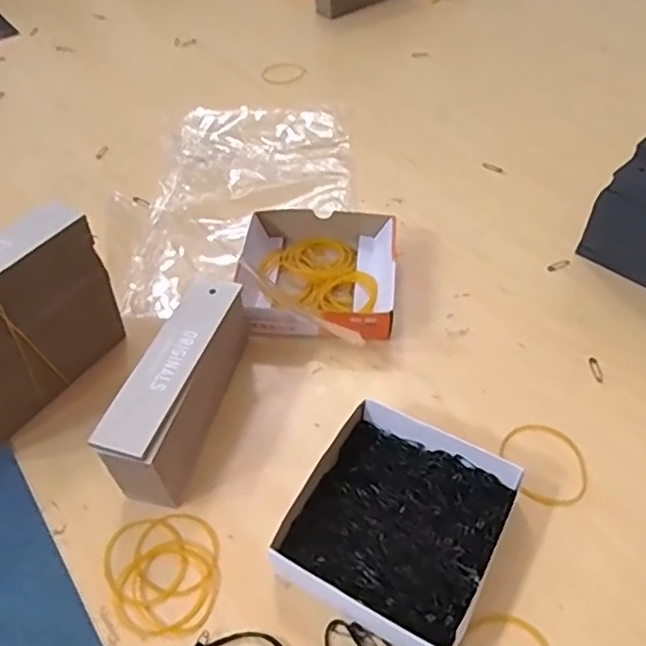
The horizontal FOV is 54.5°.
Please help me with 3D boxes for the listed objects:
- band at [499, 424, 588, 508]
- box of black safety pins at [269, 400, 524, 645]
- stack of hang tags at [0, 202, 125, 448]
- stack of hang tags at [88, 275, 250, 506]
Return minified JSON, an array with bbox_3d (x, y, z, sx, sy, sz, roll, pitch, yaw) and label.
[{"bbox_3d":[0.128,0.079,0.358,0.044,0.004,0.052,-14,50,-10],"label":"band"},{"bbox_3d":[0.040,0.102,0.328,0.097,0.024,0.106,22,53,20],"label":"box of black safety pins"},{"bbox_3d":[-0.182,0.006,0.364,0.032,0.108,0.124,29,55,25],"label":"stack of hang tags"},{"bbox_3d":[-0.081,0.039,0.365,0.036,0.059,0.129,12,50,12],"label":"stack of hang tags"}]

